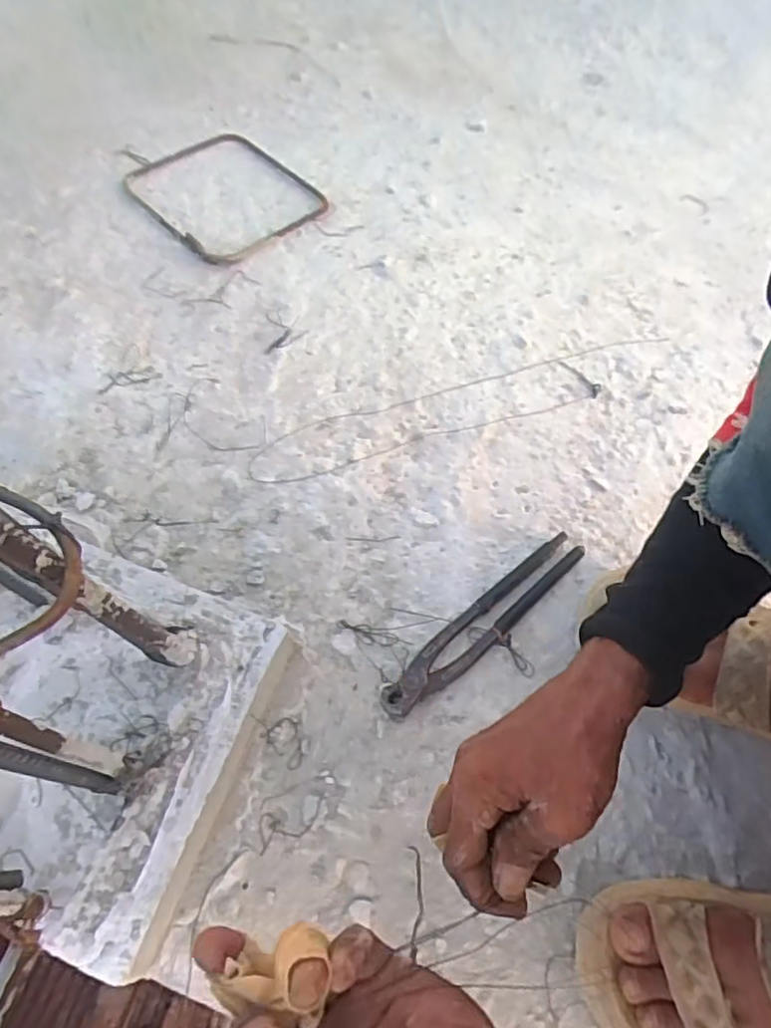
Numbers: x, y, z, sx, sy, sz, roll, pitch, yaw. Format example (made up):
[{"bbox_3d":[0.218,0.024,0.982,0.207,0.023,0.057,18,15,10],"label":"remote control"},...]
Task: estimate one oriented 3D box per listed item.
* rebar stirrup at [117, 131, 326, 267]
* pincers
[{"bbox_3d":[-0.213,-0.420,0.797,0.192,0.011,0.255,-37,66,-20],"label":"rebar stirrup"},{"bbox_3d":[0.086,0.090,0.514,0.222,0.020,0.036,-38,68,-18],"label":"pincers"}]

